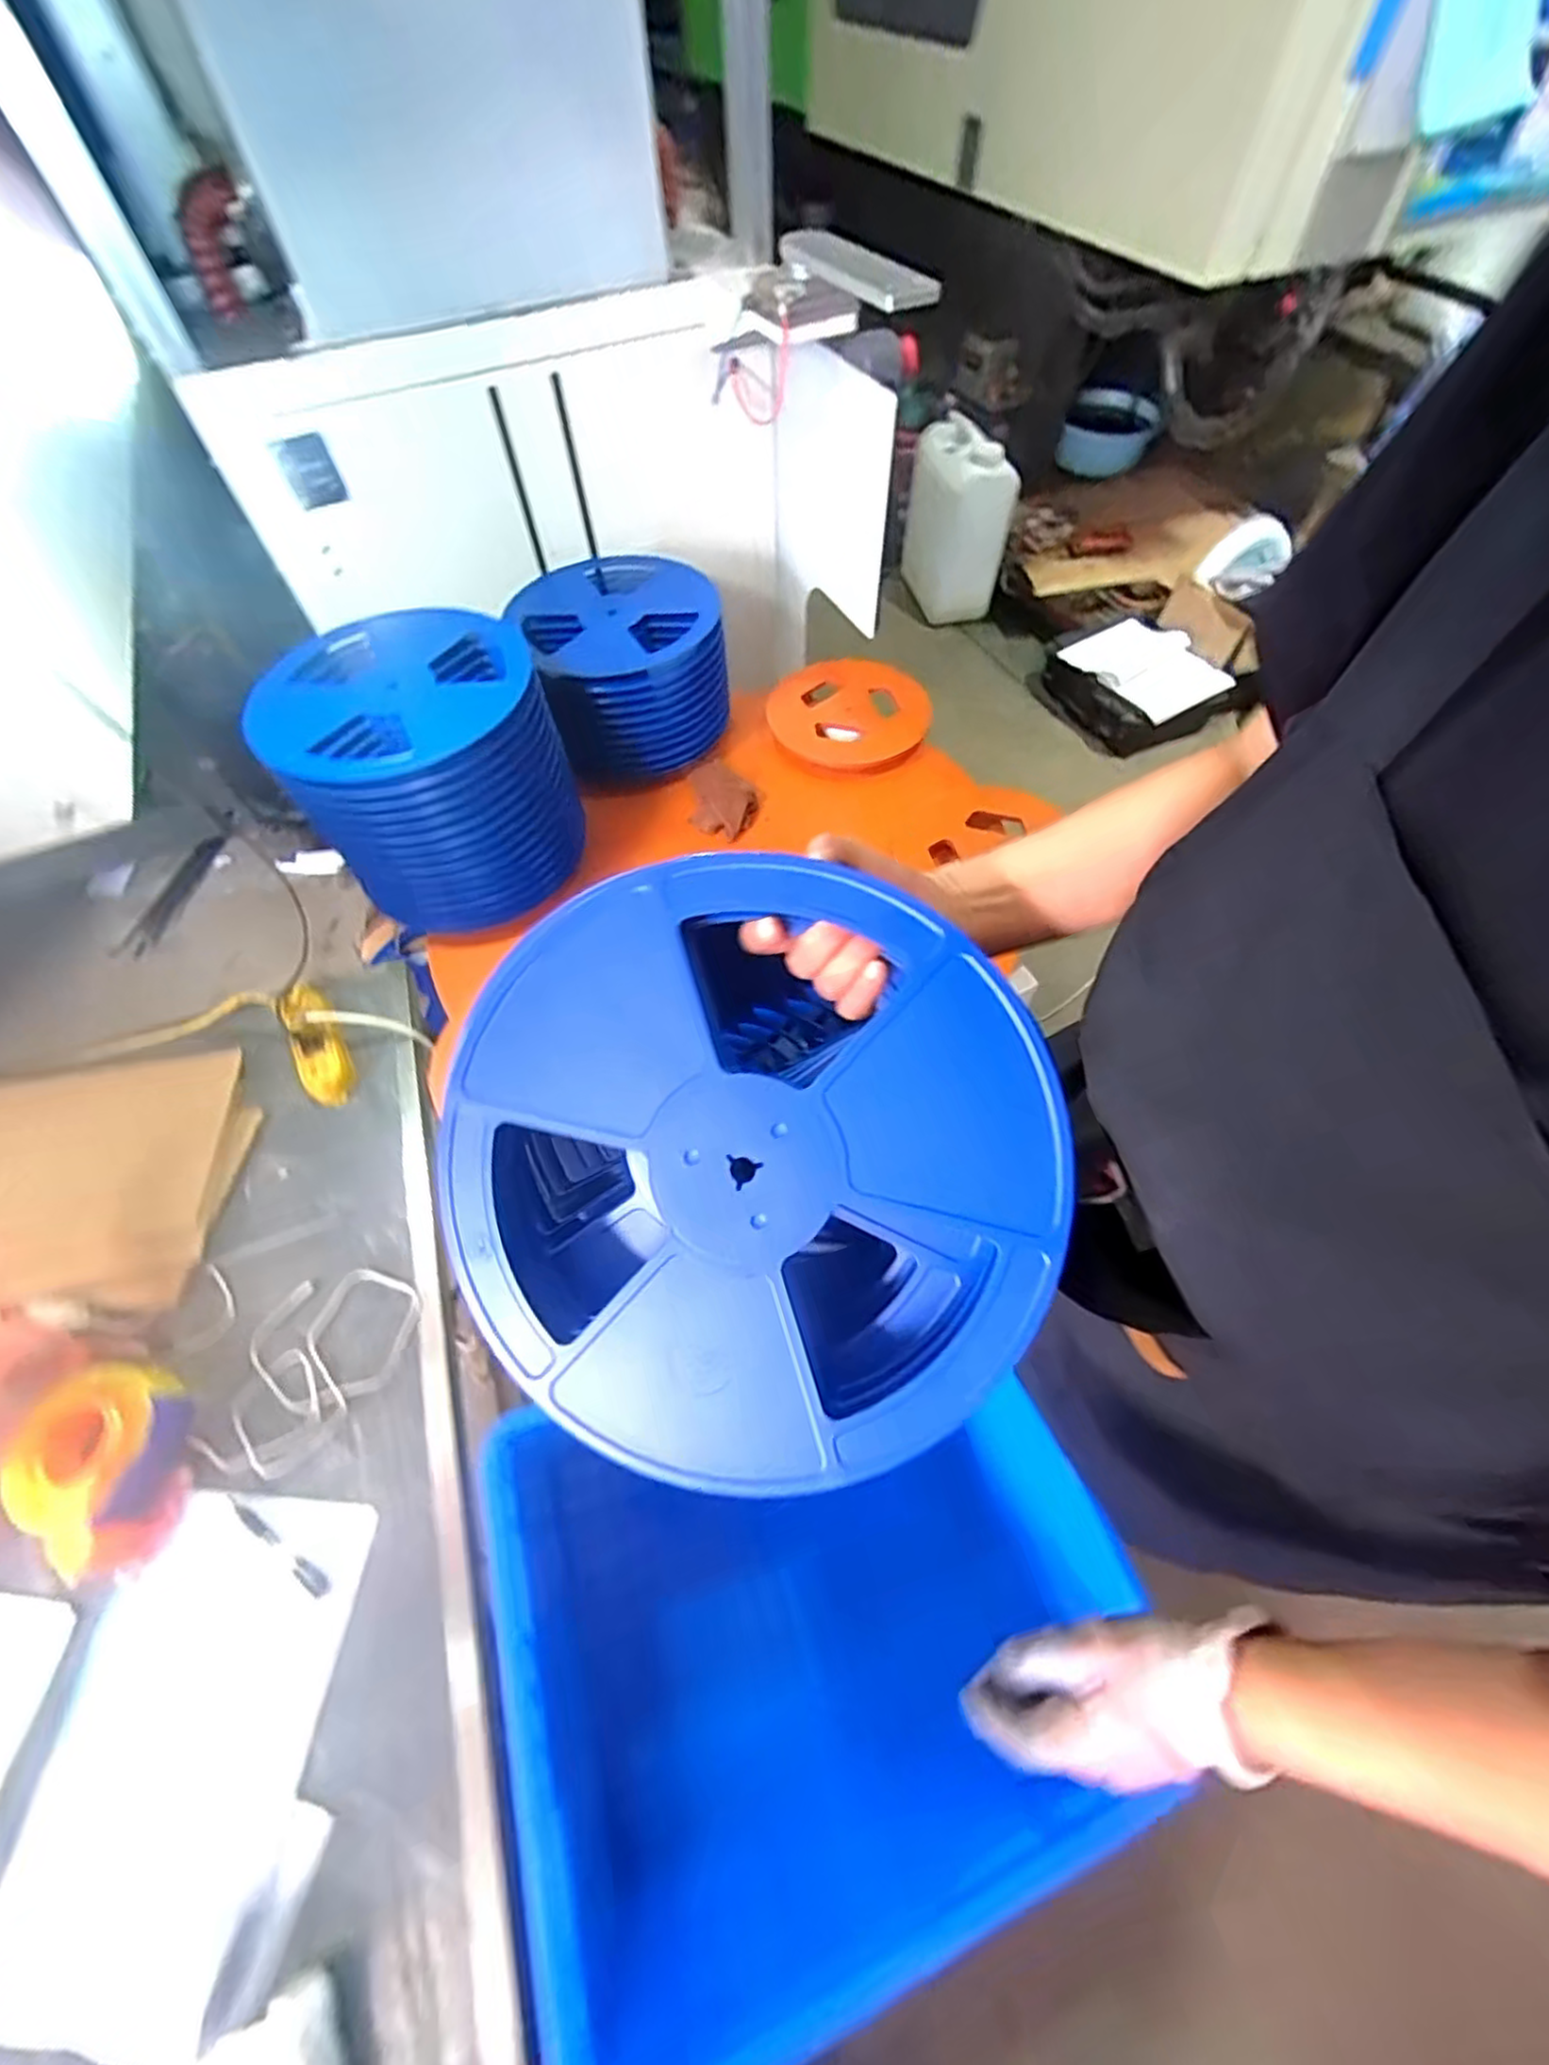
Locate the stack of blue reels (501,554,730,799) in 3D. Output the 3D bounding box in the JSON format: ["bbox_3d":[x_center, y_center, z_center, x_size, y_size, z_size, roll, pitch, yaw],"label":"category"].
[{"bbox_3d":[-0.230,-0.577,1.111,0.285,0.182,0.305,-24,62,-12],"label":"stack of blue reels"}]

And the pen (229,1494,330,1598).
[{"bbox_3d":[-0.483,0.498,0.683,0.141,0.010,0.012,28,64,16],"label":"pen"}]

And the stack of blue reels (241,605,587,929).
[{"bbox_3d":[-0.438,-0.346,0.935,0.302,0.258,0.314,-20,61,-11],"label":"stack of blue reels"}]

